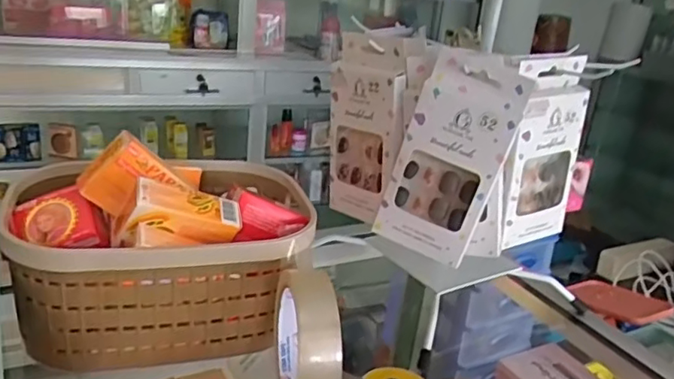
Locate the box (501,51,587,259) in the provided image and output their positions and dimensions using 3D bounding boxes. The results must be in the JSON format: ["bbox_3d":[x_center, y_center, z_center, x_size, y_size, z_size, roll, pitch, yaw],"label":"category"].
[{"bbox_3d":[0.150,-0.025,0.444,0.075,0.139,0.012,-7,19,-29],"label":"box"}]

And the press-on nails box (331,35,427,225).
[{"bbox_3d":[0.025,-0.046,0.457,0.019,0.142,0.074,-10,18,-40],"label":"press-on nails box"}]

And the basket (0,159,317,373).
[{"bbox_3d":[-0.133,0.046,0.466,0.208,0.105,0.153,0,22,-18],"label":"basket"}]

